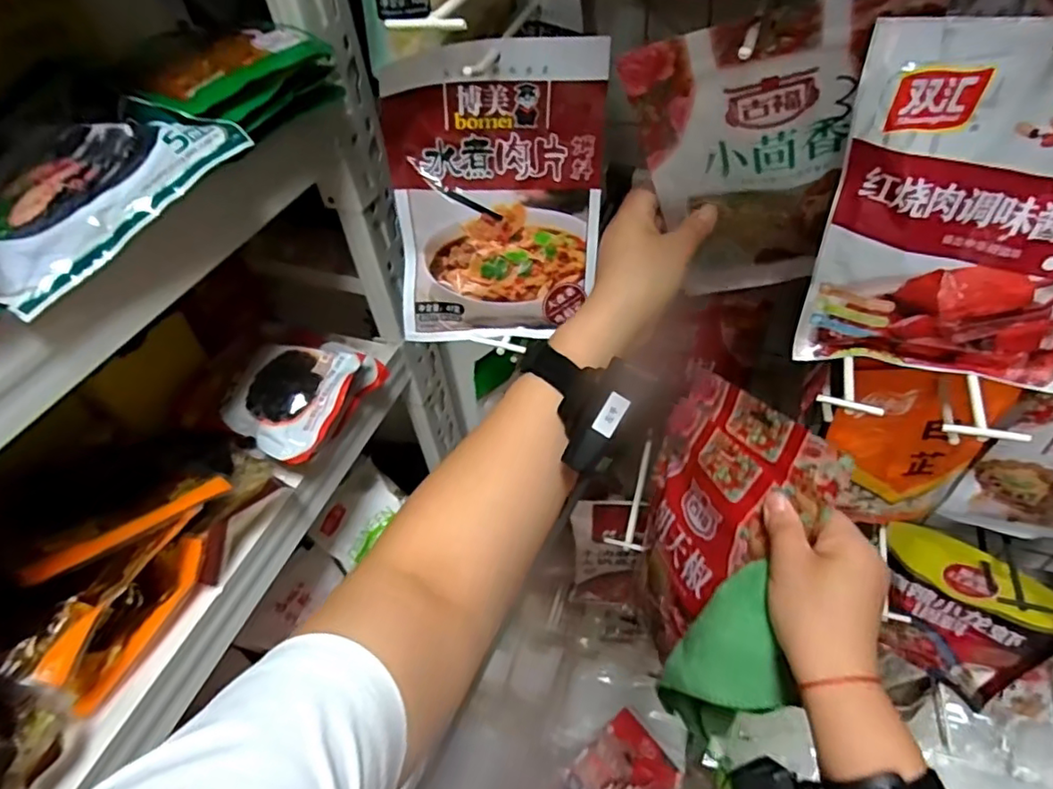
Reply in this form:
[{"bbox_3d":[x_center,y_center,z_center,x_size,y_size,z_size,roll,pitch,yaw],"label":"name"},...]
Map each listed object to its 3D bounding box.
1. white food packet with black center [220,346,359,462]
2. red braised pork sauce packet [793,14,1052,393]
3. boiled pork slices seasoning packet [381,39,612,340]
[{"bbox_3d":[-0.254,0.001,0.636,0.120,0.032,0.133,18,64,7],"label":"white food packet with black center"},{"bbox_3d":[0.250,-0.091,0.328,0.154,0.194,0.027,15,50,20],"label":"red braised pork sauce packet"},{"bbox_3d":[-0.020,-0.128,0.409,0.138,0.192,0.028,0,29,-1],"label":"boiled pork slices seasoning packet"}]

